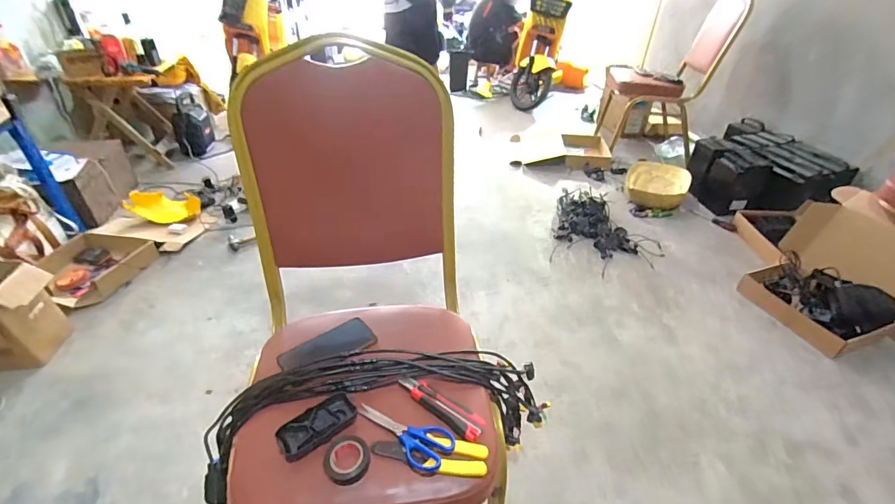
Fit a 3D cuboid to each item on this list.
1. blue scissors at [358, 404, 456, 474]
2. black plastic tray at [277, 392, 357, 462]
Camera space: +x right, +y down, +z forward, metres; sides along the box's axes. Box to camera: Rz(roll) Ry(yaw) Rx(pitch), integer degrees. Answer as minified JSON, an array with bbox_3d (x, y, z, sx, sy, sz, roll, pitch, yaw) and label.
[{"bbox_3d":[-0.067,0.263,0.592,0.150,0.023,0.065,14,40,14],"label":"blue scissors"},{"bbox_3d":[-0.189,0.251,0.607,0.111,0.016,0.052,-27,45,-33],"label":"black plastic tray"}]

